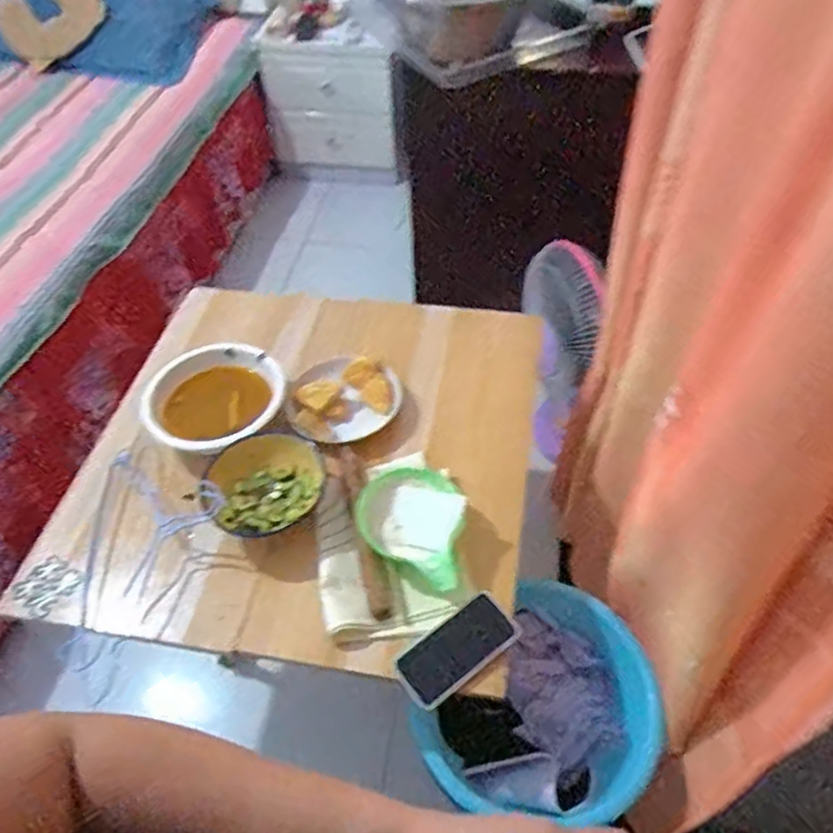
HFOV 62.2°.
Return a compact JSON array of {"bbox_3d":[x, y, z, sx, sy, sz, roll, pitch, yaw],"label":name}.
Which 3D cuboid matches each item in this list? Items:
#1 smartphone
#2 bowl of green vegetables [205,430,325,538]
[{"bbox_3d":[0.051,0.293,0.867,0.154,0.007,0.074,-36,71,-13],"label":"smartphone"},{"bbox_3d":[-0.214,0.098,0.987,0.167,0.054,0.139,-28,55,-19],"label":"bowl of green vegetables"}]

